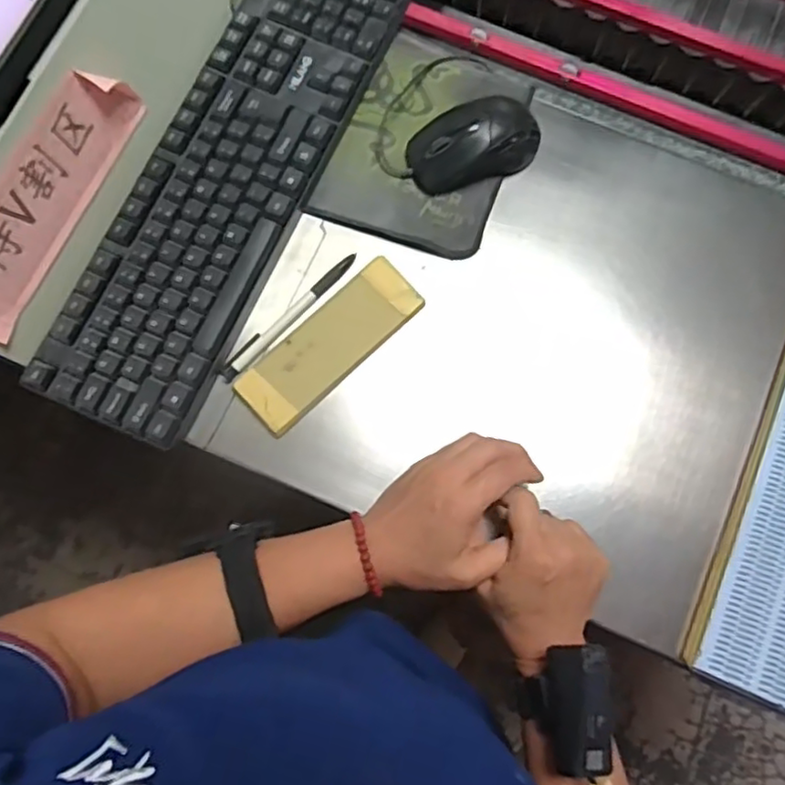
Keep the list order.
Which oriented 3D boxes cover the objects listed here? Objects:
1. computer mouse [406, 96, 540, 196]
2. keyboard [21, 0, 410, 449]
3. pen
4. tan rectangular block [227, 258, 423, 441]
[{"bbox_3d":[0.065,-0.202,0.520,0.105,0.036,0.058,-20,79,-5],"label":"computer mouse"},{"bbox_3d":[-0.128,-0.169,0.511,0.120,0.029,0.418,24,78,4],"label":"keyboard"},{"bbox_3d":[-0.076,-0.062,0.497,0.013,0.007,0.127,44,80,8],"label":"pen"},{"bbox_3d":[-0.047,-0.036,0.489,0.151,0.012,0.055,-44,82,-9],"label":"tan rectangular block"}]

